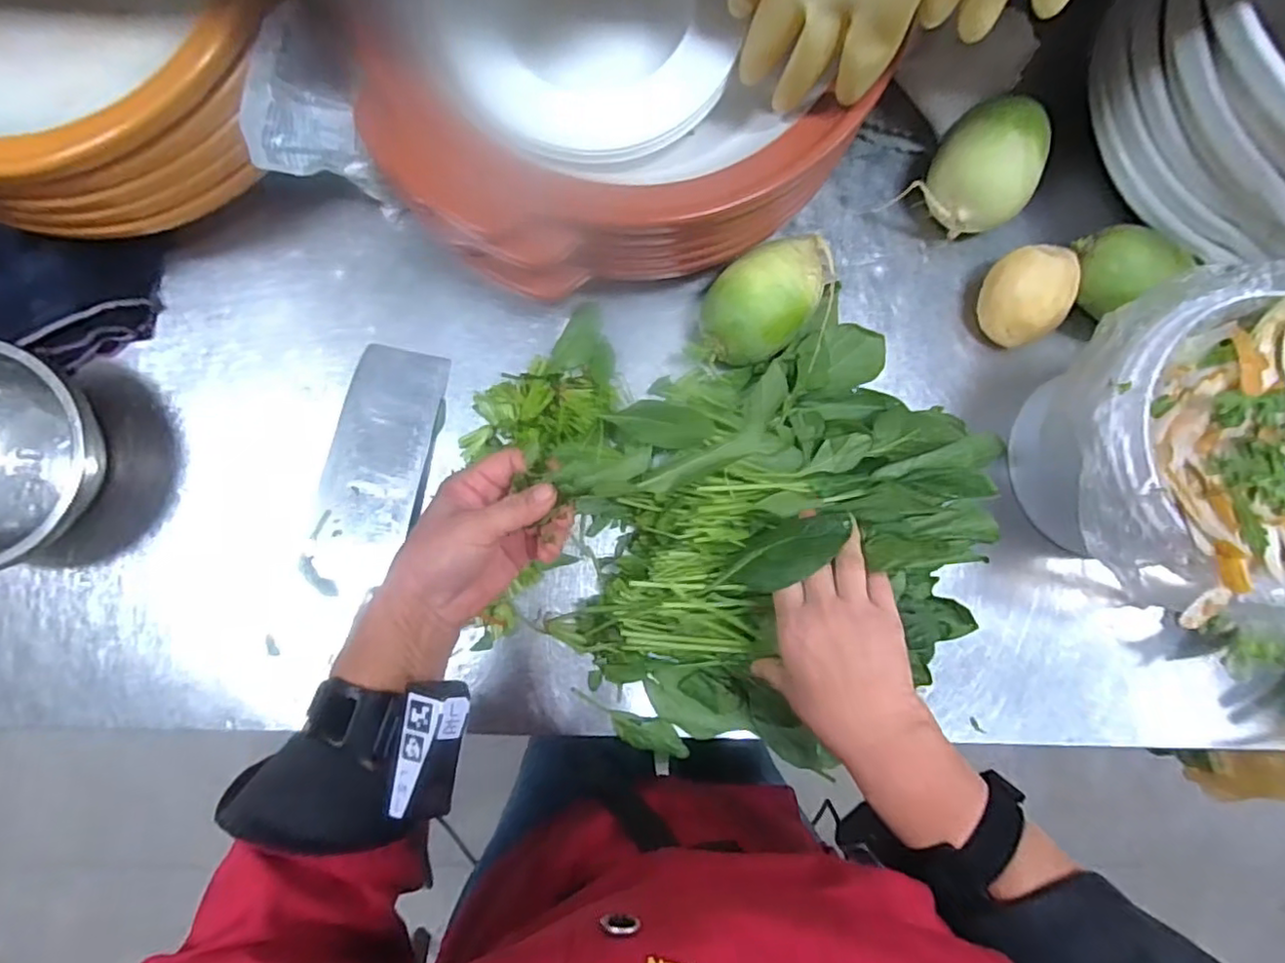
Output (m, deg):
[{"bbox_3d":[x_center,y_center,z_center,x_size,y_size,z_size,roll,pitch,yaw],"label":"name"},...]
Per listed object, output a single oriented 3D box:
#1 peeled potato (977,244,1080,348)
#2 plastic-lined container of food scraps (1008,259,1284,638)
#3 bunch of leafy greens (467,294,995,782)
[{"bbox_3d":[0.327,-0.158,0.541,0.071,0.064,0.073,0,86,-2],"label":"peeled potato"},{"bbox_3d":[0.416,-0.016,0.468,0.235,0.146,0.232,0,86,-2],"label":"plastic-lined container of food scraps"},{"bbox_3d":[0.071,0.016,0.503,0.364,0.121,0.373,0,86,-2],"label":"bunch of leafy greens"}]

